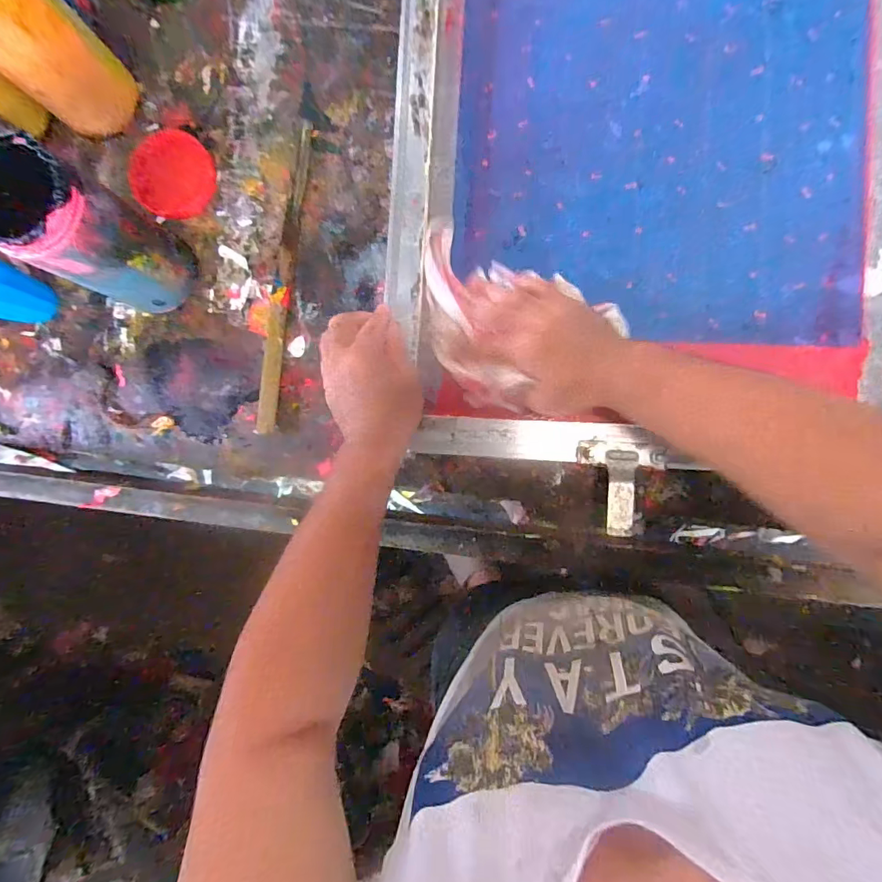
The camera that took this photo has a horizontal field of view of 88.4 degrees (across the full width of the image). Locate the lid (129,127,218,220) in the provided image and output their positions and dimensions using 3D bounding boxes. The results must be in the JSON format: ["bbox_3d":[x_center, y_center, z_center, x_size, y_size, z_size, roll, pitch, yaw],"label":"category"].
[{"bbox_3d":[-0.305,-0.303,0.513,0.109,0.011,0.091,40,93,6],"label":"lid"}]

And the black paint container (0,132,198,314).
[{"bbox_3d":[-0.330,-0.193,0.432,0.094,0.187,0.092,36,92,6],"label":"black paint container"}]

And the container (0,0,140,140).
[{"bbox_3d":[-0.404,-0.399,0.452,0.076,0.175,0.094,44,93,6],"label":"container"}]

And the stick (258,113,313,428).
[{"bbox_3d":[-0.175,-0.181,0.505,0.021,0.009,0.343,6,89,7],"label":"stick"}]

